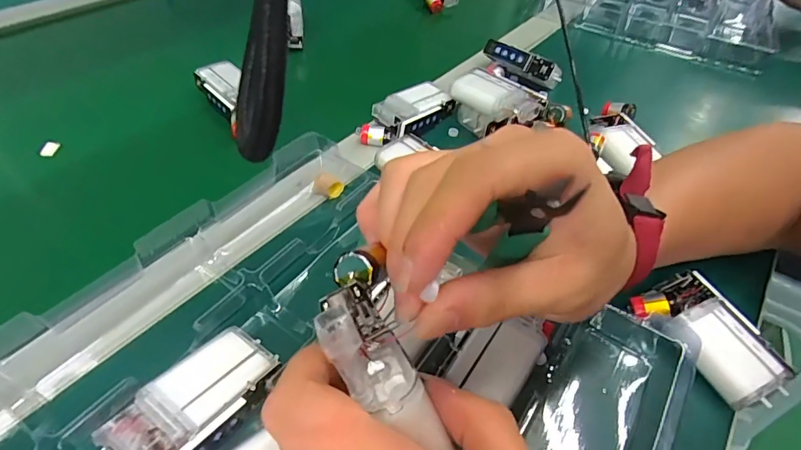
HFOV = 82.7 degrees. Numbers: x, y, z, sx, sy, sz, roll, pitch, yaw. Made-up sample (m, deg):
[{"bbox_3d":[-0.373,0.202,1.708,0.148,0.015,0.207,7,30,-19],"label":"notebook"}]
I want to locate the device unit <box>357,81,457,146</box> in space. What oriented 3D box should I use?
[{"bbox_3d":[0.005,-0.100,0.419,0.042,0.028,0.093,34,56,26],"label":"device unit"}]

